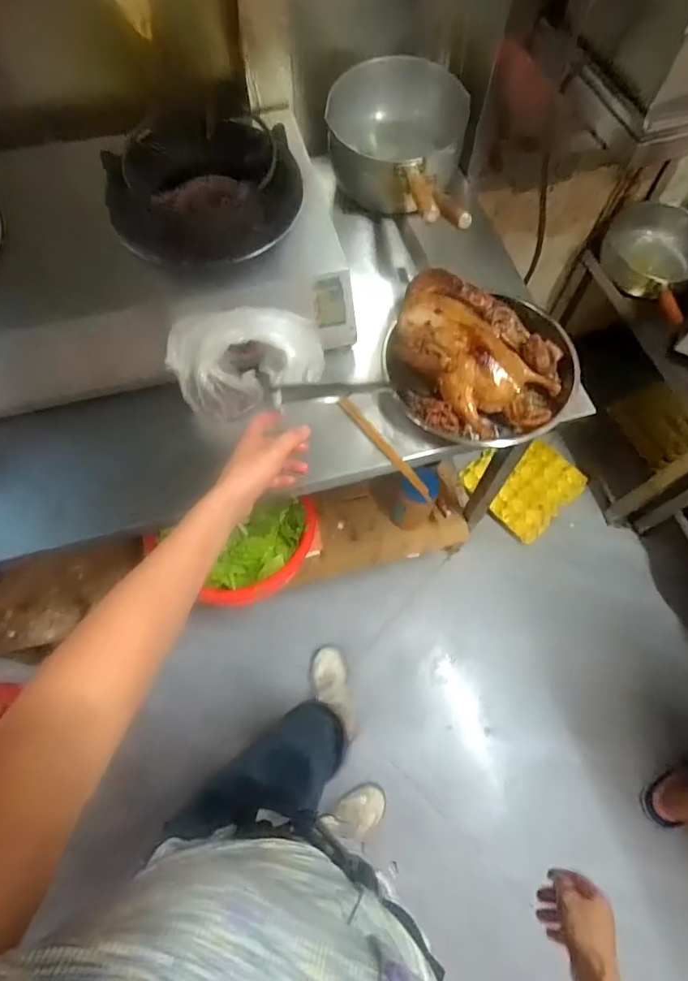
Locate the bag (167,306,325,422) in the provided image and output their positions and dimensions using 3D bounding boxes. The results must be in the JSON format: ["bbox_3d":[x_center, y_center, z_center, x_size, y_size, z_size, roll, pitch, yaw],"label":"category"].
[{"bbox_3d":[-0.133,-0.180,0.693,0.186,0.133,0.141,-37,72,-14],"label":"bag"}]

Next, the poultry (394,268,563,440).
[{"bbox_3d":[0.200,-0.201,0.734,0.244,0.090,0.231,0,67,0],"label":"poultry"}]

